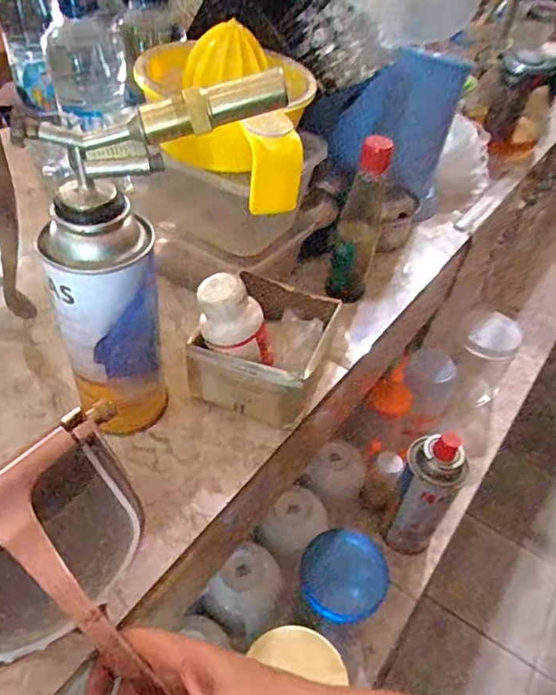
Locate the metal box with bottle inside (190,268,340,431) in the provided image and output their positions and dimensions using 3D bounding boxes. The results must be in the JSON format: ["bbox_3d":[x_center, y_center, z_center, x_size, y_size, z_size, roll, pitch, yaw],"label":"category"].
[{"bbox_3d":[-0.006,0.006,0.438,0.096,0.070,0.106,22,47,14],"label":"metal box with bottle inside"}]

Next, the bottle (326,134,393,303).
[{"bbox_3d":[0.075,-0.111,0.495,0.037,0.152,0.032,14,45,6],"label":"bottle"}]

